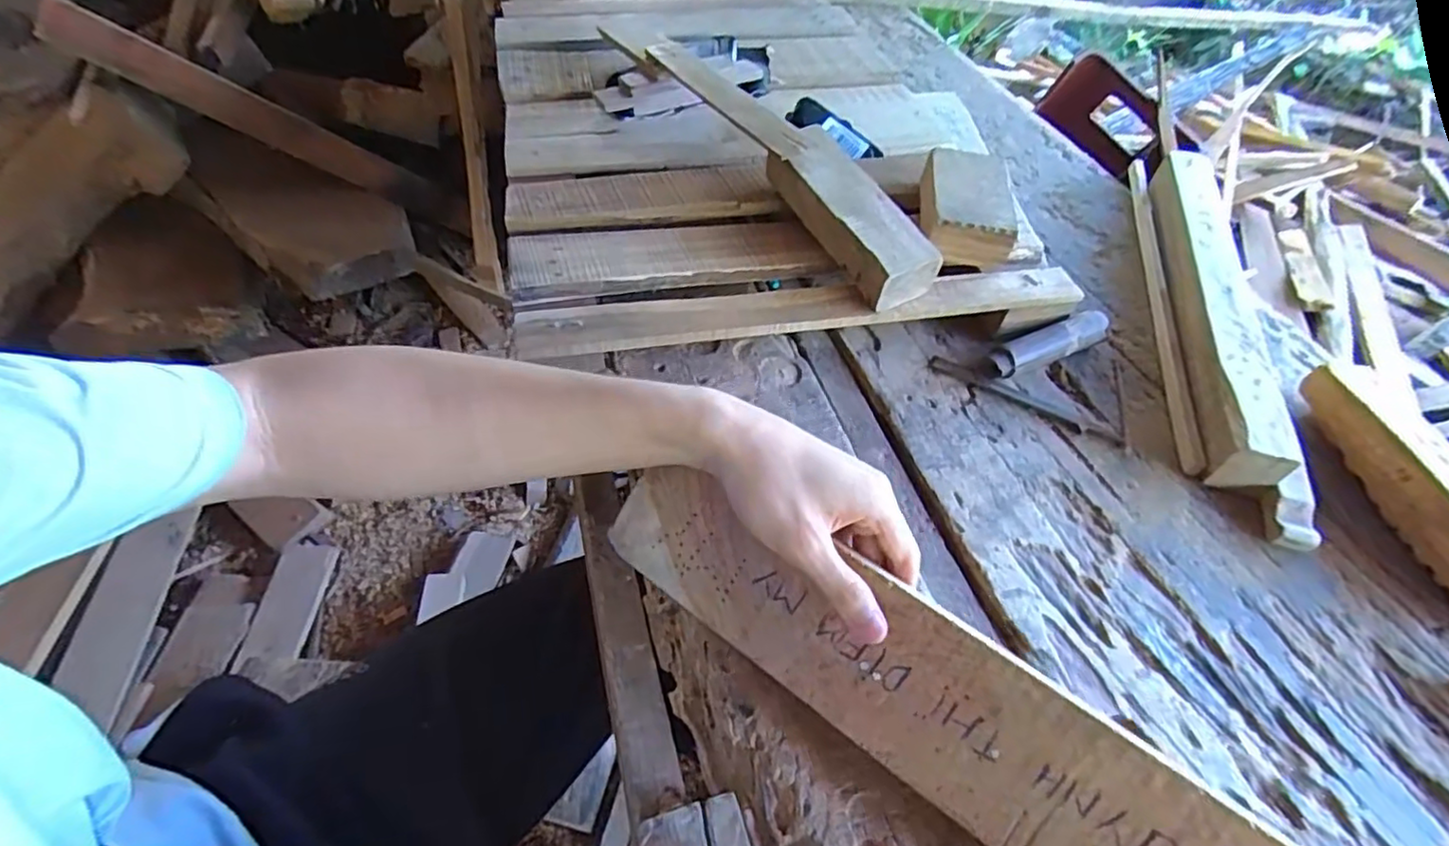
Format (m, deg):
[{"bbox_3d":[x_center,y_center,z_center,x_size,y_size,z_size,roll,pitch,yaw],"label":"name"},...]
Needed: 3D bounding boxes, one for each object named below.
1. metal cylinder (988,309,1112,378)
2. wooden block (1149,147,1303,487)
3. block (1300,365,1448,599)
[{"bbox_3d":[0.280,-0.066,0.551,0.122,0.026,0.026,-20,55,-20],"label":"metal cylinder"},{"bbox_3d":[0.436,-0.121,0.591,0.061,0.059,0.435,16,51,8],"label":"wooden block"},{"bbox_3d":[0.497,0.046,0.458,0.057,0.043,0.197,-4,51,-8],"label":"block"}]

